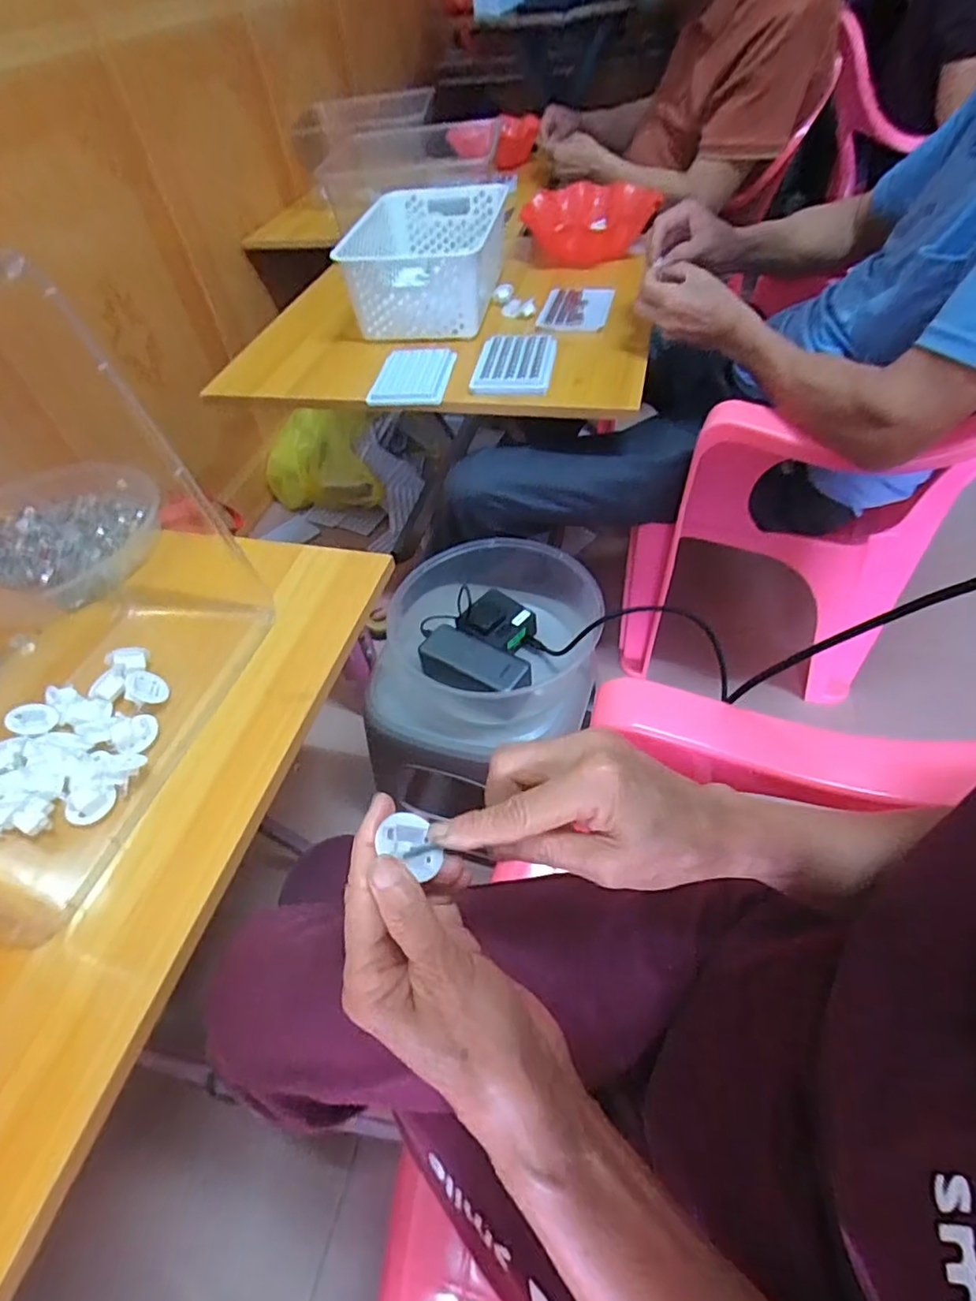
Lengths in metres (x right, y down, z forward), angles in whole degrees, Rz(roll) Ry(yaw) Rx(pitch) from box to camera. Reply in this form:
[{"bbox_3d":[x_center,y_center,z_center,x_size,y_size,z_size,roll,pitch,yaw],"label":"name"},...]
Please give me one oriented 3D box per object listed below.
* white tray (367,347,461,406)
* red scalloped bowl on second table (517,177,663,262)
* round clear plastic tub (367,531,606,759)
[{"bbox_3d":[-0.096,-0.362,0.793,0.095,0.020,0.117,5,51,10],"label":"white tray"},{"bbox_3d":[0.164,-0.735,1.033,0.207,0.079,0.147,-34,55,-20],"label":"red scalloped bowl on second table"},{"bbox_3d":[0.005,-0.013,0.720,0.233,0.111,0.250,-3,50,4],"label":"round clear plastic tub"}]

